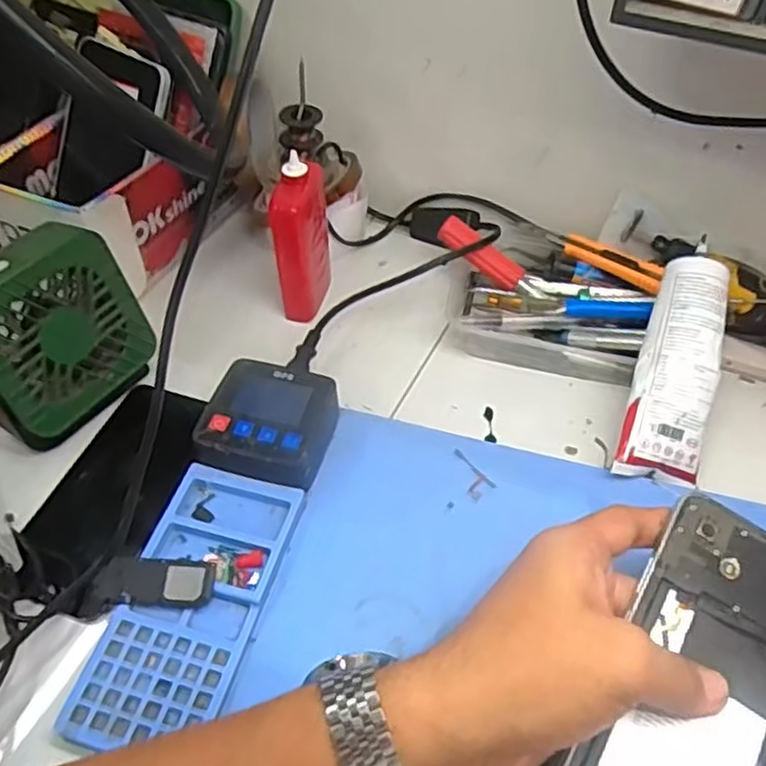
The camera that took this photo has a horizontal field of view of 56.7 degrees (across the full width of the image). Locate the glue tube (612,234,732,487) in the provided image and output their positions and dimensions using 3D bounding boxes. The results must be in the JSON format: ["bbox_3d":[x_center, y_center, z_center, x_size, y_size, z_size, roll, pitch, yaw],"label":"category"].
[{"bbox_3d":[0.180,-0.014,0.430,0.047,0.026,0.148,15,80,9],"label":"glue tube"}]

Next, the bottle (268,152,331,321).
[{"bbox_3d":[-0.055,-0.098,0.481,0.026,0.107,0.045,11,50,9],"label":"bottle"}]

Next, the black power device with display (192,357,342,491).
[{"bbox_3d":[-0.067,0.025,0.419,0.071,0.025,0.073,12,50,10],"label":"black power device with display"}]

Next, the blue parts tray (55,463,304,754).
[{"bbox_3d":[-0.097,0.110,0.361,0.068,0.012,0.145,11,50,10],"label":"blue parts tray"}]

